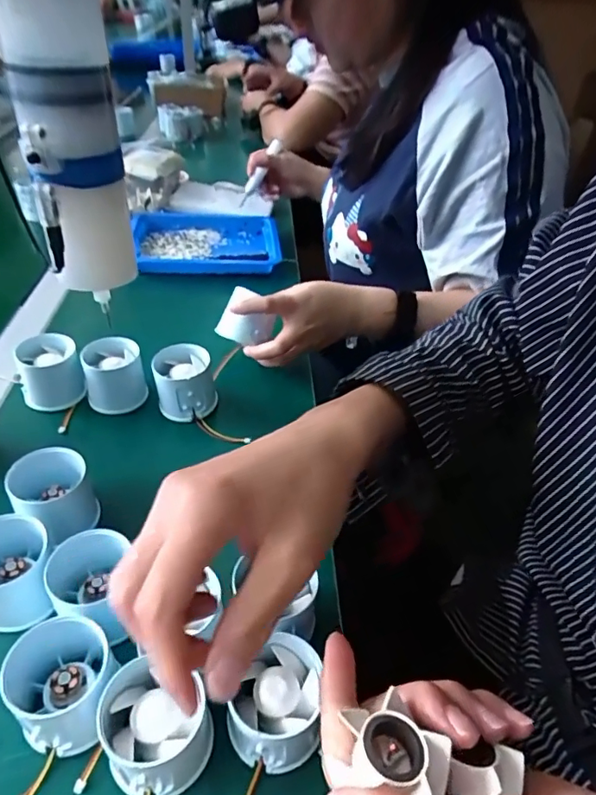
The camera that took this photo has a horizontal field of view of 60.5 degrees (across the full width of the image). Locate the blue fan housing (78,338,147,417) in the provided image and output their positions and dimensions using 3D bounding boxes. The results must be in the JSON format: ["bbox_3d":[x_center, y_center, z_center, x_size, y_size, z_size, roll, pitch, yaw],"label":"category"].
[{"bbox_3d":[-0.170,-0.018,0.478,0.050,0.059,0.050,-11,42,-17],"label":"blue fan housing"}]

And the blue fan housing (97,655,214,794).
[{"bbox_3d":[-0.075,0.173,0.266,0.048,0.046,0.048,-1,40,-6],"label":"blue fan housing"}]

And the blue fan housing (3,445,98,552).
[{"bbox_3d":[-0.173,0.074,0.367,0.050,0.054,0.053,-25,48,-30],"label":"blue fan housing"}]

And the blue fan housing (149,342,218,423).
[{"bbox_3d":[-0.104,-0.011,0.476,0.053,0.060,0.053,-6,41,-12],"label":"blue fan housing"}]

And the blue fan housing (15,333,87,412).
[{"bbox_3d":[-0.231,-0.022,0.479,0.054,0.055,0.058,-15,44,-22],"label":"blue fan housing"}]

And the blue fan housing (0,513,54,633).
[{"bbox_3d":[-0.187,0.113,0.324,0.056,0.049,0.052,-13,43,-19],"label":"blue fan housing"}]

